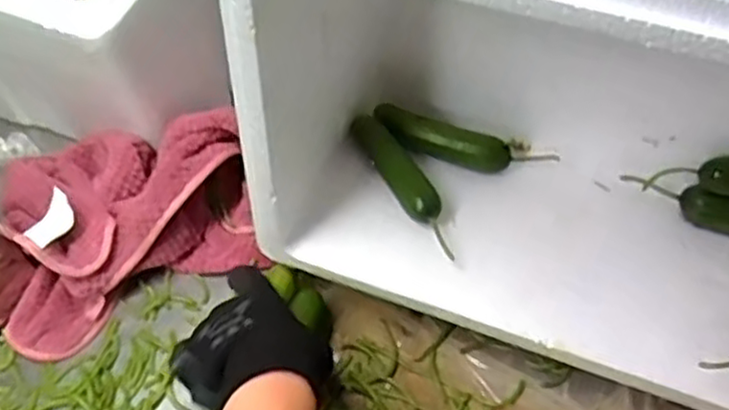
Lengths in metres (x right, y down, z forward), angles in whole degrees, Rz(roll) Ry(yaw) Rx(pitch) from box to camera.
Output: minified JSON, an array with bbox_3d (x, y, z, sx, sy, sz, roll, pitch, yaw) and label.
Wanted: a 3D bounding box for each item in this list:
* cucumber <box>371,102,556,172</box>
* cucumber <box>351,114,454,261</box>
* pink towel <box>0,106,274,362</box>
[{"bbox_3d":[0.078,-0.050,0.611,0.150,0.035,0.026,17,55,16],"label":"cucumber"},{"bbox_3d":[0.036,-0.020,0.588,0.032,0.024,0.145,-27,55,-16],"label":"cucumber"},{"bbox_3d":[-0.199,0.010,0.619,0.251,0.084,0.174,-15,53,-8],"label":"pink towel"}]

